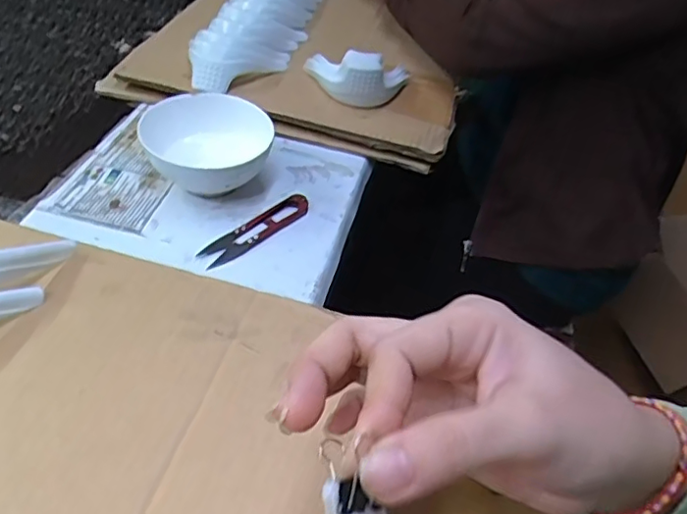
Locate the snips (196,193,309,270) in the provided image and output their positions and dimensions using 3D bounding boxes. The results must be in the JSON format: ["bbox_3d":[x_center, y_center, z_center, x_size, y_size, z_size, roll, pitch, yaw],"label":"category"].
[{"bbox_3d":[-0.077,-0.025,0.512,0.025,0.008,0.115,34,50,24],"label":"snips"}]

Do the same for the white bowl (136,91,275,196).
[{"bbox_3d":[-0.125,-0.097,0.537,0.113,0.064,0.113,4,45,-4],"label":"white bowl"}]

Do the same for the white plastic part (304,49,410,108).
[{"bbox_3d":[0.015,-0.214,0.648,0.121,0.057,0.085,10,44,1],"label":"white plastic part"}]

